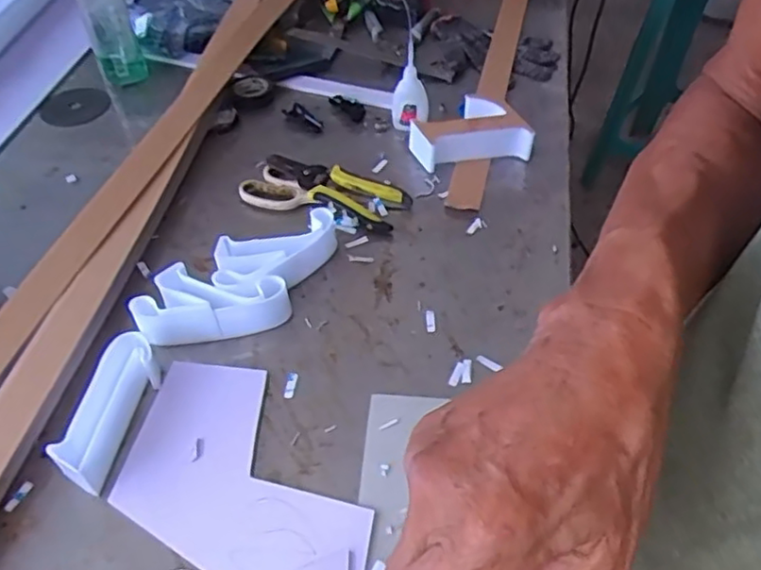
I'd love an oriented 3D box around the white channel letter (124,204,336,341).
[{"bbox_3d":[-0.132,-0.004,0.625,0.203,0.041,0.101,-16,49,-13],"label":"white channel letter"}]

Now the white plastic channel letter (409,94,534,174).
[{"bbox_3d":[0.106,-0.184,0.778,0.136,0.049,0.073,-9,48,-7],"label":"white plastic channel letter"}]

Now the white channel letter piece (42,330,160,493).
[{"bbox_3d":[-0.219,0.099,0.526,0.033,0.043,0.124,11,49,11],"label":"white channel letter piece"}]

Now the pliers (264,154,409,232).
[{"bbox_3d":[-0.050,-0.115,0.735,0.171,0.024,0.066,26,53,23],"label":"pliers"}]

